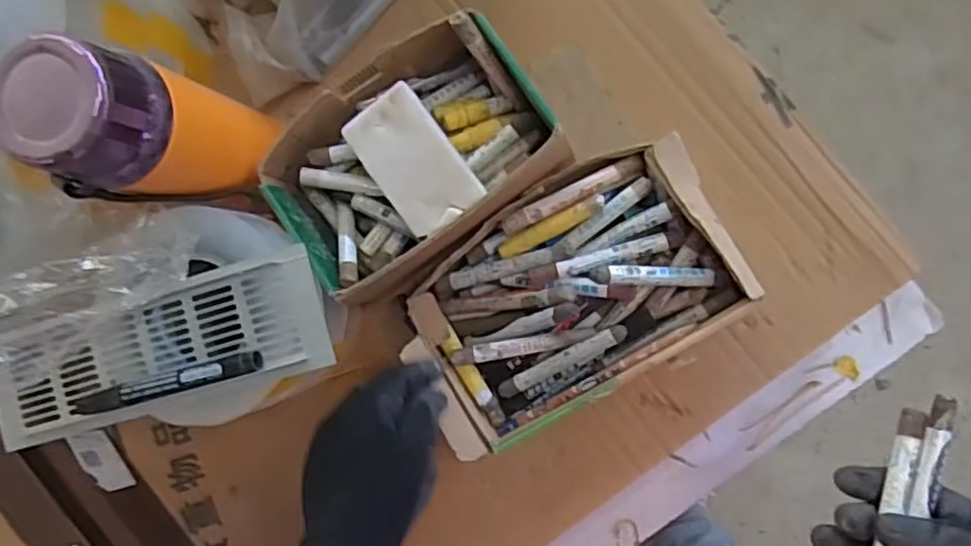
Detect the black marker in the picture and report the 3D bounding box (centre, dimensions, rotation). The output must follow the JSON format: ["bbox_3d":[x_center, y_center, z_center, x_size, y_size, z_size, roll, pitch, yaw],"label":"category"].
[{"bbox_3d":[-0.204,0.071,0.437,0.128,0.010,0.013,-15,89,10],"label":"black marker"}]

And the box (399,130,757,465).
[{"bbox_3d":[0.058,0.015,0.499,0.238,0.071,0.141,-33,86,9],"label":"box"}]

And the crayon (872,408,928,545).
[{"bbox_3d":[0.230,0.128,0.382,0.011,0.009,0.105,15,81,7],"label":"crayon"}]

